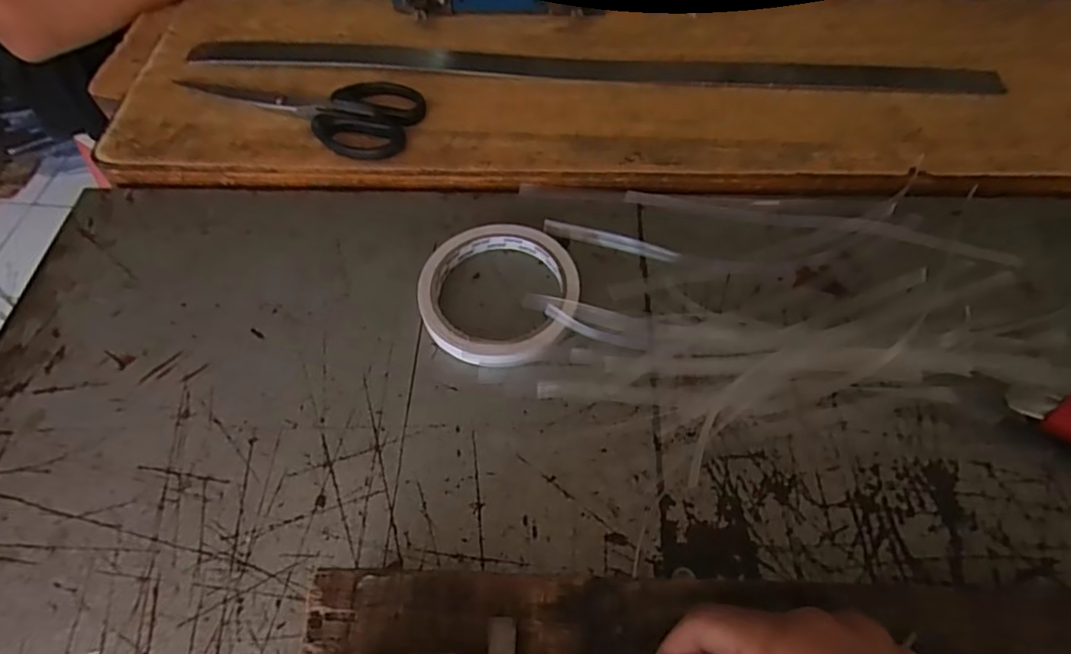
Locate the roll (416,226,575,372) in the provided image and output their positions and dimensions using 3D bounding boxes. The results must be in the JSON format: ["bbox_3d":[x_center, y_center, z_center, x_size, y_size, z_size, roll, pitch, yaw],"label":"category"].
[{"bbox_3d":[-0.022,-0.021,0.366,0.093,0.013,0.096,0,60,1],"label":"roll"}]

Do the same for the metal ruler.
[{"bbox_3d":[0.037,-0.204,0.474,0.609,0.005,0.035,4,56,4],"label":"metal ruler"}]

